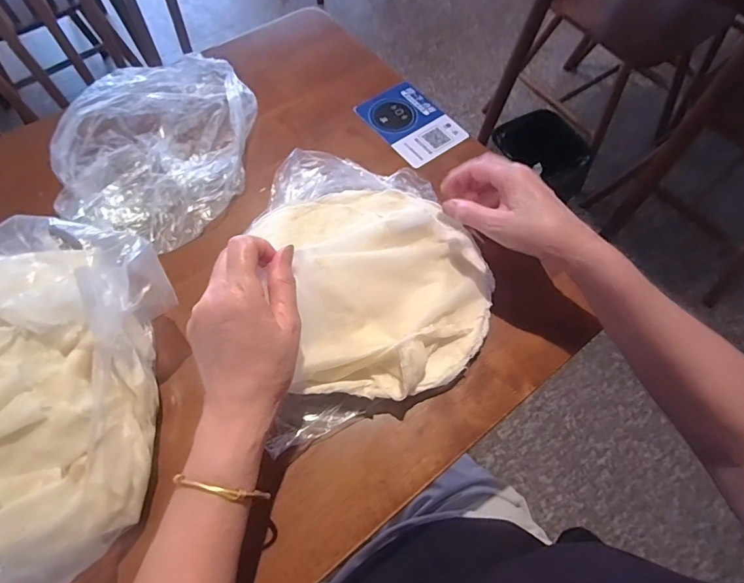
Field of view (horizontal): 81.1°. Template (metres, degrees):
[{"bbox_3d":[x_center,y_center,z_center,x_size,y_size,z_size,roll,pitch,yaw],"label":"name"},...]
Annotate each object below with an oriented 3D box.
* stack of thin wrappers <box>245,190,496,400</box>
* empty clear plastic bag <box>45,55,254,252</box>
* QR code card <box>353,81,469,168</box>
[{"bbox_3d":[0.013,-0.023,0.395,0.196,0.066,0.216,-15,65,-9],"label":"stack of thin wrappers"},{"bbox_3d":[-0.230,-0.173,0.480,0.196,0.043,0.260,16,65,6],"label":"empty clear plastic bag"},{"bbox_3d":[0.047,-0.206,0.530,0.087,0.006,0.120,-33,69,-18],"label":"QR code card"}]

